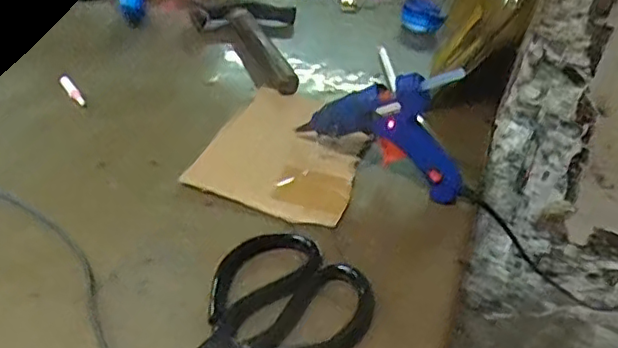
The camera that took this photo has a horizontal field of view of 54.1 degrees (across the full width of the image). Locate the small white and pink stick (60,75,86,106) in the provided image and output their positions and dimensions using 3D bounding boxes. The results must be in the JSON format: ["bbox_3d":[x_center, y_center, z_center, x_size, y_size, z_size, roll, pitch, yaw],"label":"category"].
[{"bbox_3d":[-0.215,-0.076,0.551,0.010,0.006,0.047,-24,47,-34],"label":"small white and pink stick"}]

